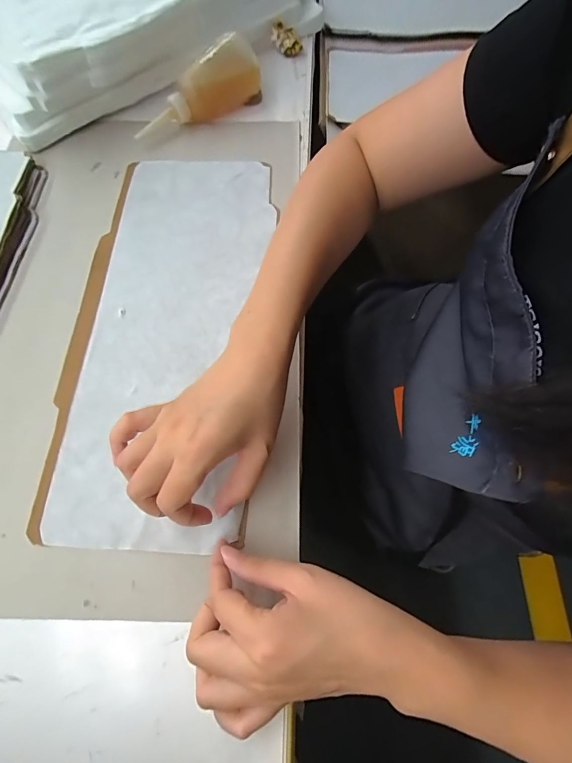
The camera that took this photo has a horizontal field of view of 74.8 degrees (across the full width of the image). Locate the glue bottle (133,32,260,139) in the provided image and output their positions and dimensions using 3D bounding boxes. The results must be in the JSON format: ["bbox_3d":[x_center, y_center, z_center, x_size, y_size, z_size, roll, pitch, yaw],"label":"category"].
[{"bbox_3d":[-0.113,-0.364,0.463,0.174,0.063,0.049,-34,71,-14],"label":"glue bottle"}]

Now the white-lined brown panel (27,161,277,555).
[{"bbox_3d":[-0.116,-0.063,0.369,0.175,0.010,0.415,3,68,1],"label":"white-lined brown panel"}]

